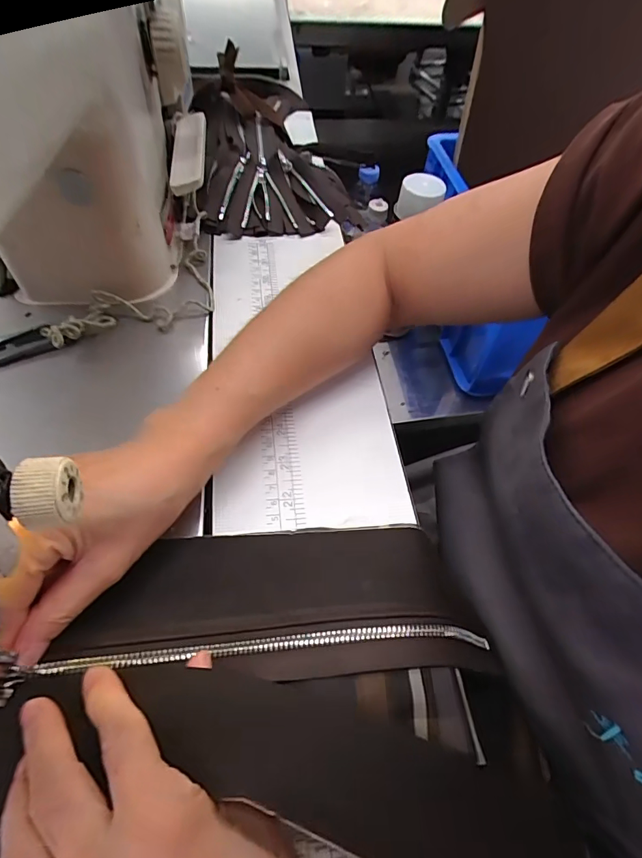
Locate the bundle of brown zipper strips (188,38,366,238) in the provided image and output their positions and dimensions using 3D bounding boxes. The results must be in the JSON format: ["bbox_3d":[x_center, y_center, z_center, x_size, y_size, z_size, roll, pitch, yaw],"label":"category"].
[{"bbox_3d":[-0.060,-0.292,0.454,0.154,0.070,0.253,-12,57,-13],"label":"bundle of brown zipper strips"}]

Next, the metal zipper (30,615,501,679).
[{"bbox_3d":[-0.019,0.106,0.216,0.209,0.011,0.024,0,55,-4],"label":"metal zipper"}]

